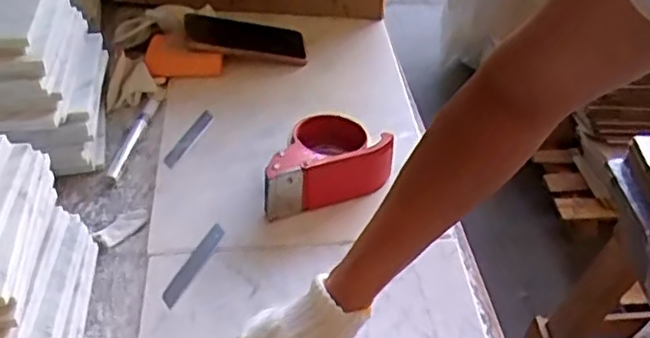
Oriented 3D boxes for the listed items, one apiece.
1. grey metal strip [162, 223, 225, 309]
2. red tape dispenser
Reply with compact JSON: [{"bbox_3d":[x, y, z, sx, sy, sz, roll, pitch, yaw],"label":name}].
[{"bbox_3d":[-0.124,0.089,0.631,0.016,0.004,0.103,19,44,14],"label":"grey metal strip"},{"bbox_3d":[-0.007,-0.009,0.693,0.141,0.065,0.079,-17,48,-20],"label":"red tape dispenser"}]

